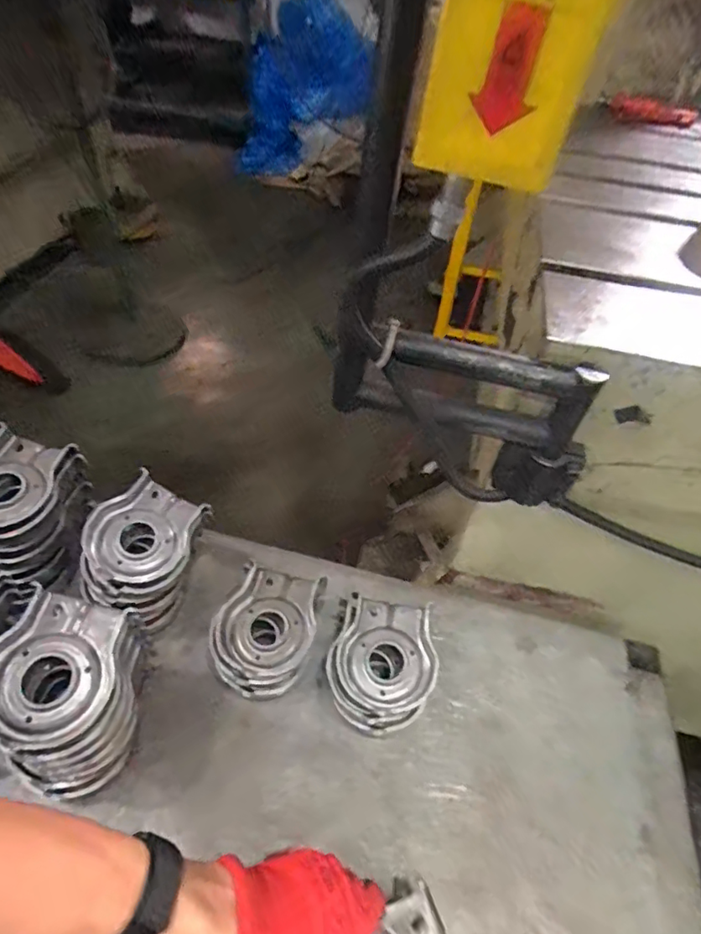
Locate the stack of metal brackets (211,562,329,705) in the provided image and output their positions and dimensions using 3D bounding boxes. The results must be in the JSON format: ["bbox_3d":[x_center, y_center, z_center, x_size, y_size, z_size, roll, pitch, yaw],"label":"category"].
[{"bbox_3d":[-0.092,0.183,0.600,0.106,0.064,0.131,12,46,5],"label":"stack of metal brackets"}]

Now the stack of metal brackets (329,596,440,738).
[{"bbox_3d":[0.032,0.216,0.589,0.110,0.057,0.131,5,46,-3],"label":"stack of metal brackets"}]

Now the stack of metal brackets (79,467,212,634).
[{"bbox_3d":[-0.233,0.105,0.623,0.111,0.115,0.138,12,46,5],"label":"stack of metal brackets"}]

